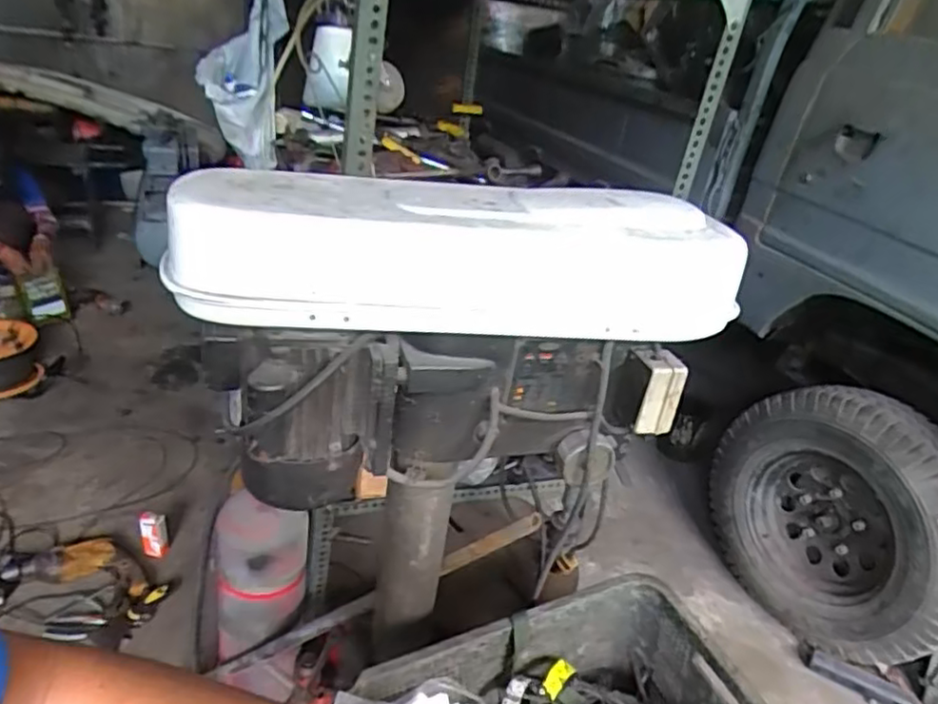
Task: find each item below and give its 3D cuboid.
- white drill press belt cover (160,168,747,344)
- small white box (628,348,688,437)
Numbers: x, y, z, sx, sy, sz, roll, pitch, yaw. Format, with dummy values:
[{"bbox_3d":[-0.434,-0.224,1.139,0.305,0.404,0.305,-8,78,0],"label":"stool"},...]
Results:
[{"bbox_3d":[0.002,-0.112,0.775,0.651,0.141,0.153,0,27,-17],"label":"white drill press belt cover"},{"bbox_3d":[0.247,0.053,0.885,0.058,0.104,0.051,-1,28,-19],"label":"small white box"}]

